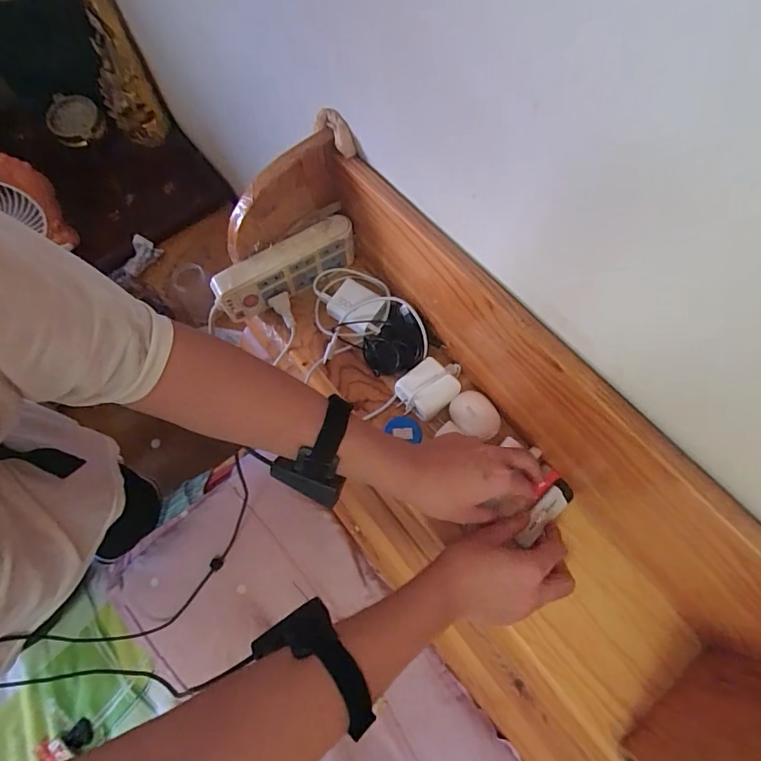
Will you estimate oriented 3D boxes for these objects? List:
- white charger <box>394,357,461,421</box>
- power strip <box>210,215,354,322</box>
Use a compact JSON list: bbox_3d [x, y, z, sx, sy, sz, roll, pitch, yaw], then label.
[{"bbox_3d":[0.054,0.008,0.527,0.058,0.031,0.054,-40,76,-12],"label":"white charger"},{"bbox_3d":[-0.109,-0.130,0.554,0.171,0.068,0.032,-28,74,-9],"label":"power strip"}]

